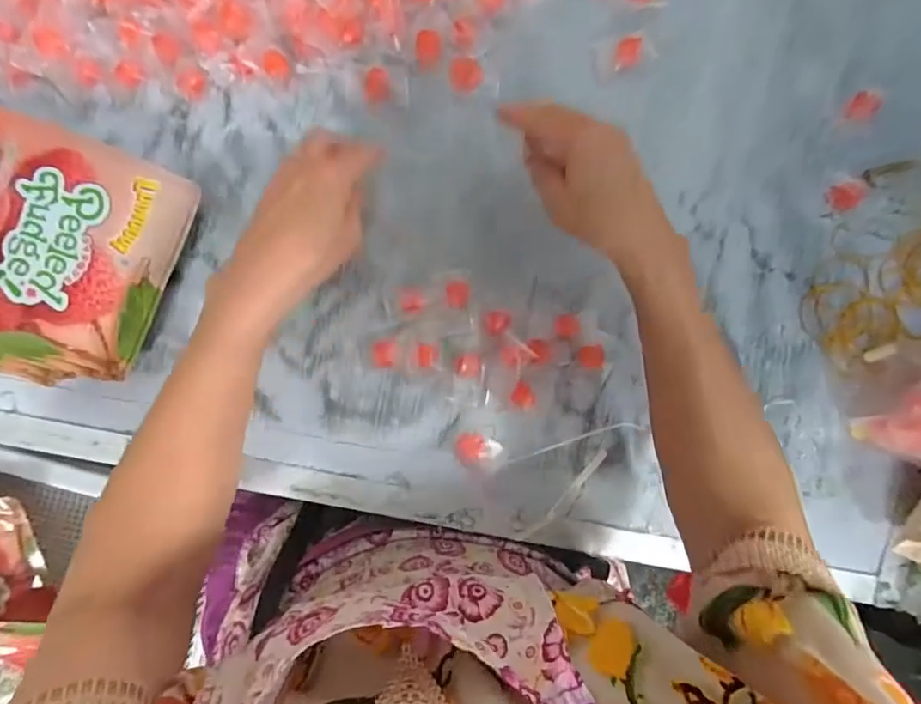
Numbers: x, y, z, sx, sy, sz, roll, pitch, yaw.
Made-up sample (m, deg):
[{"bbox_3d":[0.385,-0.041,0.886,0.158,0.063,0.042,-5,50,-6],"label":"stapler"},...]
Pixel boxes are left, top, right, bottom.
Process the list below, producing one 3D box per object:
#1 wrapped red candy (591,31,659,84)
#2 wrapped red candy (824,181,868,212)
[{"bbox_3d":[0.136,-0.251,0.431,0.053,0.008,0.031,-27,90,-4],"label":"wrapped red candy"},{"bbox_3d":[0.325,-0.132,0.431,0.029,0.008,0.023,-32,90,-4],"label":"wrapped red candy"}]

